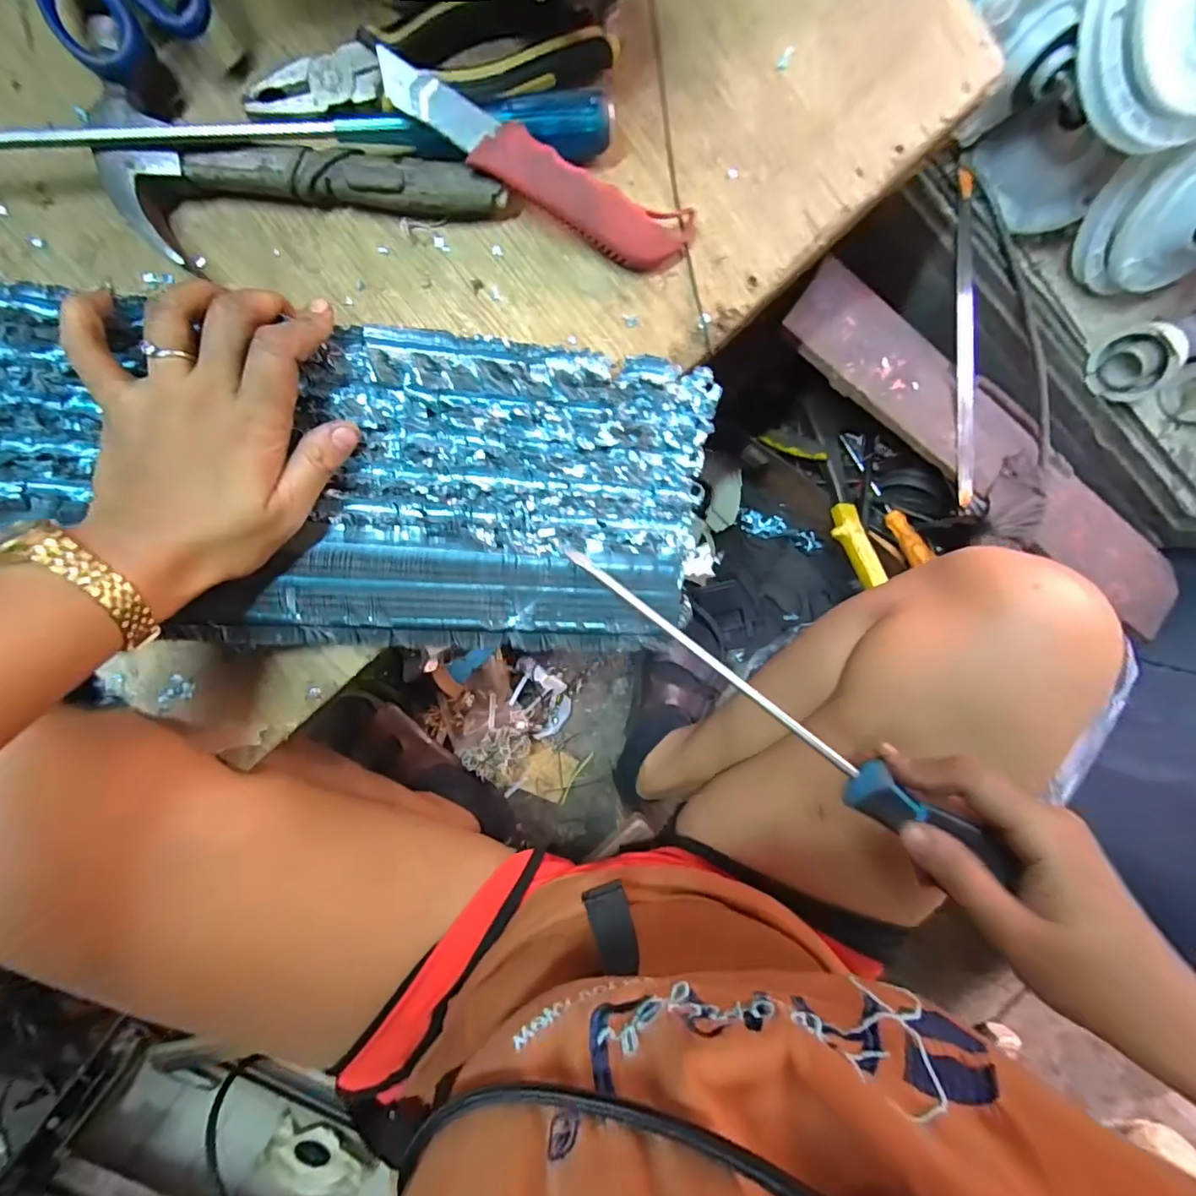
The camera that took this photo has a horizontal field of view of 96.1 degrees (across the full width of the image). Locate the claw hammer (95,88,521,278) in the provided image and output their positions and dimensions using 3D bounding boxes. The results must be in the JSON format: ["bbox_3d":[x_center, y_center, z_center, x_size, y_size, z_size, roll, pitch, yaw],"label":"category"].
[{"bbox_3d":[-0.150,-0.201,0.282,0.191,0.023,0.068,7,95,-6],"label":"claw hammer"}]

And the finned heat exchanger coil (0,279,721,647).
[{"bbox_3d":[-0.211,-0.060,0.269,0.570,0.029,0.164,2,94,-12],"label":"finned heat exchanger coil"}]

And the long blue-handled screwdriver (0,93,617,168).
[{"bbox_3d":[-0.180,-0.231,0.269,0.377,0.031,0.035,-4,96,-5],"label":"long blue-handled screwdriver"}]

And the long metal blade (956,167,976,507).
[{"bbox_3d":[0.305,-0.214,0.444,0.016,0.010,0.267,-3,96,-5],"label":"long metal blade"}]

